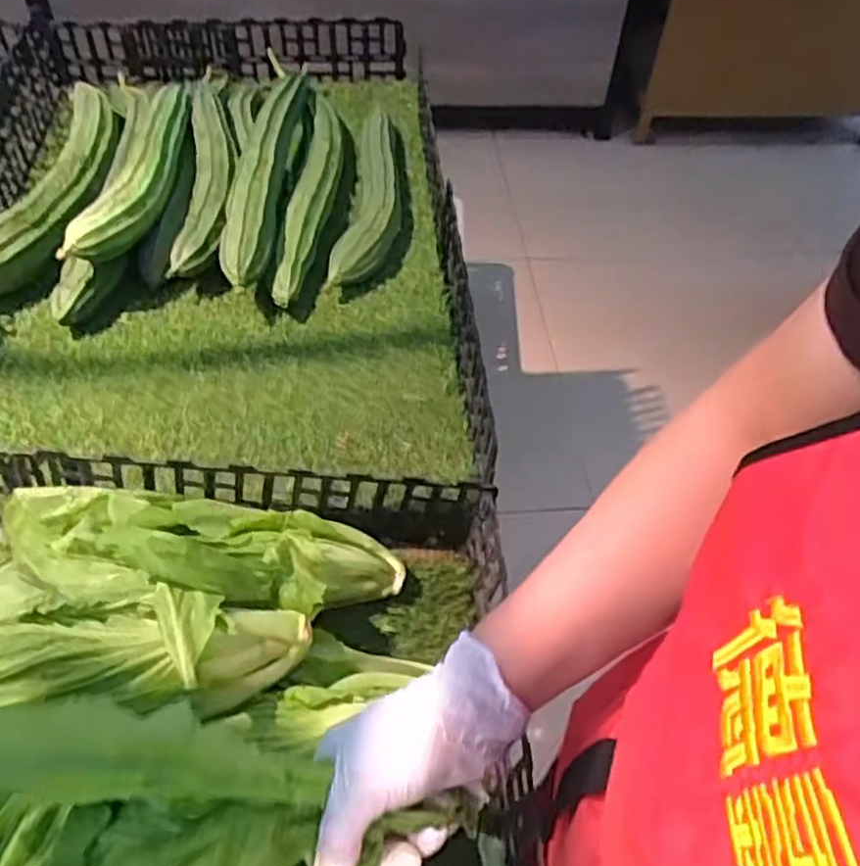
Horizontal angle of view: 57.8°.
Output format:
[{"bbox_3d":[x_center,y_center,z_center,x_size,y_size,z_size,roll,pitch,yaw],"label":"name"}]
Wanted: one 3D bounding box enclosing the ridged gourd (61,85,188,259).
[{"bbox_3d":[-0.286,-0.275,0.791,0.065,0.043,0.297,7,50,1],"label":"ridged gourd"}]

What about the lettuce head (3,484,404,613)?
[{"bbox_3d":[-0.151,0.081,0.543,0.287,0.098,0.094,9,49,-15],"label":"lettuce head"}]

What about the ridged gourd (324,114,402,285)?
[{"bbox_3d":[-0.058,-0.267,0.856,0.067,0.042,0.295,7,50,1],"label":"ridged gourd"}]

